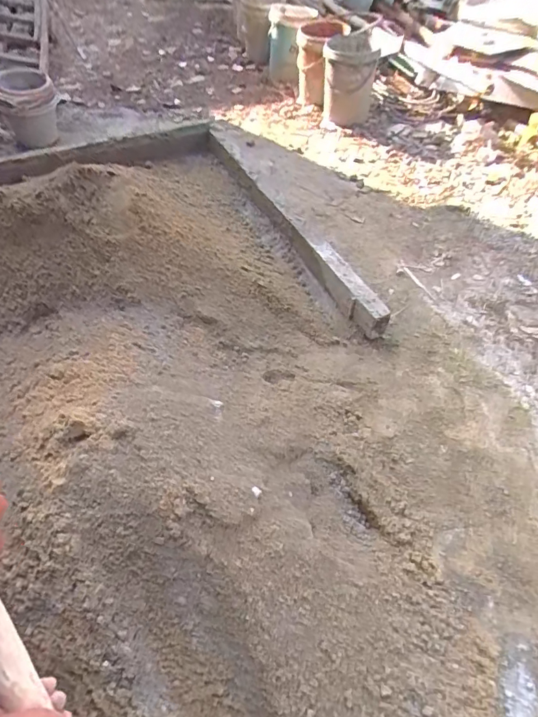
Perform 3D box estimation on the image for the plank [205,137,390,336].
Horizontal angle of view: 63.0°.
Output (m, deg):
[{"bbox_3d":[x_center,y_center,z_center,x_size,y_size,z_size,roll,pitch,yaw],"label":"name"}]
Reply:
[{"bbox_3d":[0.073,-0.569,1.842,0.089,0.115,1.332,-21,54,-17],"label":"plank"}]

